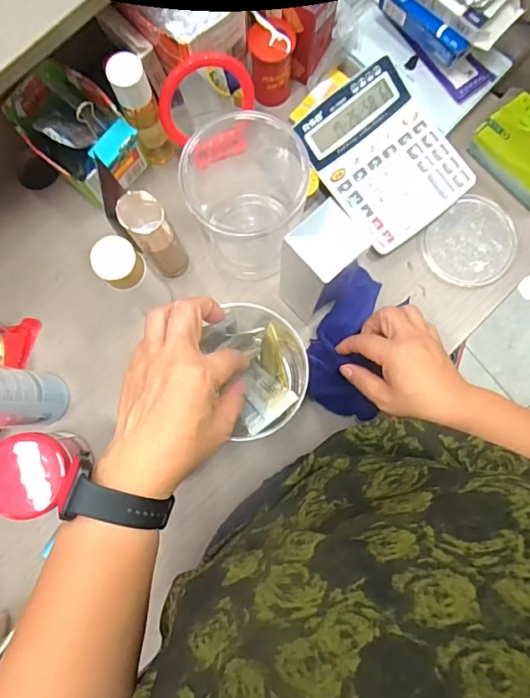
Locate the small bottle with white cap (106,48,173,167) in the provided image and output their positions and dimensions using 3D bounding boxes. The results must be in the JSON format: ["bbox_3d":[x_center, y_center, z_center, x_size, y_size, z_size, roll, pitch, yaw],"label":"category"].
[{"bbox_3d":[-0.126,-0.241,0.492,0.033,0.142,0.029,-27,83,-4],"label":"small bottle with white cap"}]

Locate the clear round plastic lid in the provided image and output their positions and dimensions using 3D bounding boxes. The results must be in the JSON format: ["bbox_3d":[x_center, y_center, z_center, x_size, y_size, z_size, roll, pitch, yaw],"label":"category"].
[{"bbox_3d":[0.241,-0.123,0.548,0.110,0.010,0.096,-39,84,-5],"label":"clear round plastic lid"}]

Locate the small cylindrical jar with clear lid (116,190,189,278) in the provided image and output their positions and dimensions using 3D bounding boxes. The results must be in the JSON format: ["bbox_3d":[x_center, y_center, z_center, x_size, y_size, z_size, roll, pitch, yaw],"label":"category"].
[{"bbox_3d":[-0.107,-0.111,0.469,0.036,0.139,0.039,0,82,-1],"label":"small cylindrical jar with clear lid"}]

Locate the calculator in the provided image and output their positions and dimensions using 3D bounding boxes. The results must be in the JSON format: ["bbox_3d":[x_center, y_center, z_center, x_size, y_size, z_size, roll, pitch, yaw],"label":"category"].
[{"bbox_3d":[0.135,-0.215,0.527,0.138,0.031,0.173,-35,84,-5],"label":"calculator"}]

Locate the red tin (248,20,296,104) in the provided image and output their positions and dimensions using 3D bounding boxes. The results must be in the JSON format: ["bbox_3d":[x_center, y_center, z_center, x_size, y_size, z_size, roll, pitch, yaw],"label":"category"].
[{"bbox_3d":[0.007,-0.321,0.534,0.050,0.080,0.047,0,82,-1],"label":"red tin"}]

